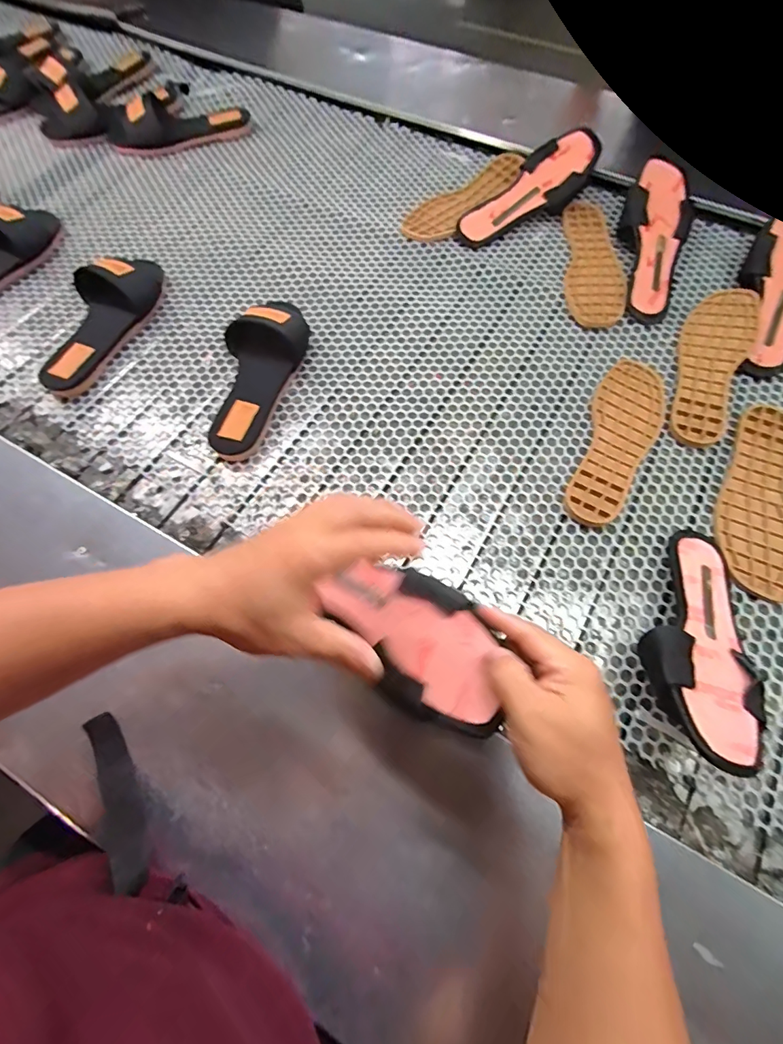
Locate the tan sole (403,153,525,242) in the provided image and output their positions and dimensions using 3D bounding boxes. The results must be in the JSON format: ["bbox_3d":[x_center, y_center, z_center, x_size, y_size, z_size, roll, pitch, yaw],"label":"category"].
[{"bbox_3d":[0.125,-0.539,0.719,0.259,0.017,0.080,-40,72,-15],"label":"tan sole"}]

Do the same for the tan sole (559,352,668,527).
[{"bbox_3d":[0.284,-0.106,0.535,0.081,0.013,0.258,23,69,10],"label":"tan sole"}]

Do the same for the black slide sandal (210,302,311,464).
[{"bbox_3d":[-0.174,-0.207,0.558,0.090,0.056,0.271,15,68,7],"label":"black slide sandal"}]

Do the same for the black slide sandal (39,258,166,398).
[{"bbox_3d":[-0.399,-0.286,0.588,0.093,0.061,0.251,18,69,9],"label":"black slide sandal"}]

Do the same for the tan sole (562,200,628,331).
[{"bbox_3d":[0.305,-0.392,0.657,0.084,0.015,0.252,6,67,4],"label":"tan sole"}]

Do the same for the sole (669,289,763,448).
[{"bbox_3d":[0.424,-0.212,0.573,0.078,0.029,0.248,23,69,10],"label":"sole"}]

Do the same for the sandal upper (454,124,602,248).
[{"bbox_3d":[0.214,-0.515,0.689,0.248,0.046,0.096,-36,70,3],"label":"sandal upper"}]

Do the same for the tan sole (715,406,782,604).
[{"bbox_3d":[0.435,-0.033,0.508,0.083,0.010,0.249,21,69,10],"label":"tan sole"}]

